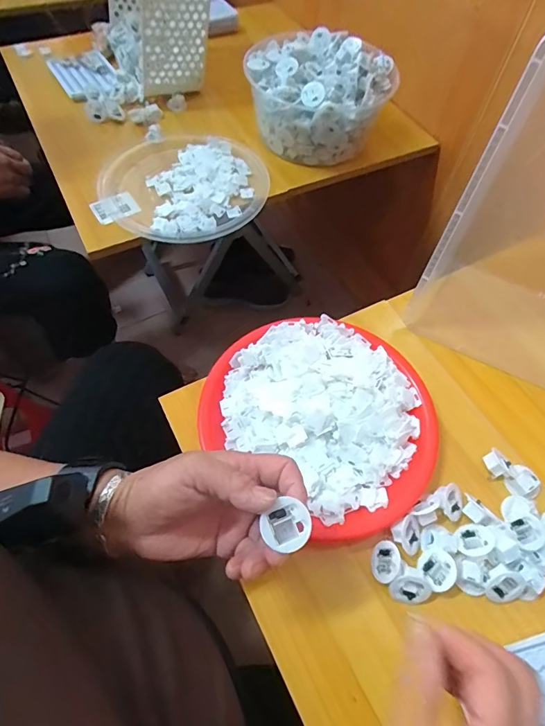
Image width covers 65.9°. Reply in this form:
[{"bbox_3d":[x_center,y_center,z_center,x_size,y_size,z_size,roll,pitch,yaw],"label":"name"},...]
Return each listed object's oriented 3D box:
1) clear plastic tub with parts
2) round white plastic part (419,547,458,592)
[{"bbox_3d":[0.067,-0.419,0.657,0.220,0.107,0.170,22,61,11],"label":"clear plastic tub with parts"},{"bbox_3d":[0.142,0.175,0.358,0.028,0.010,0.032,-32,44,0],"label":"round white plastic part"}]

